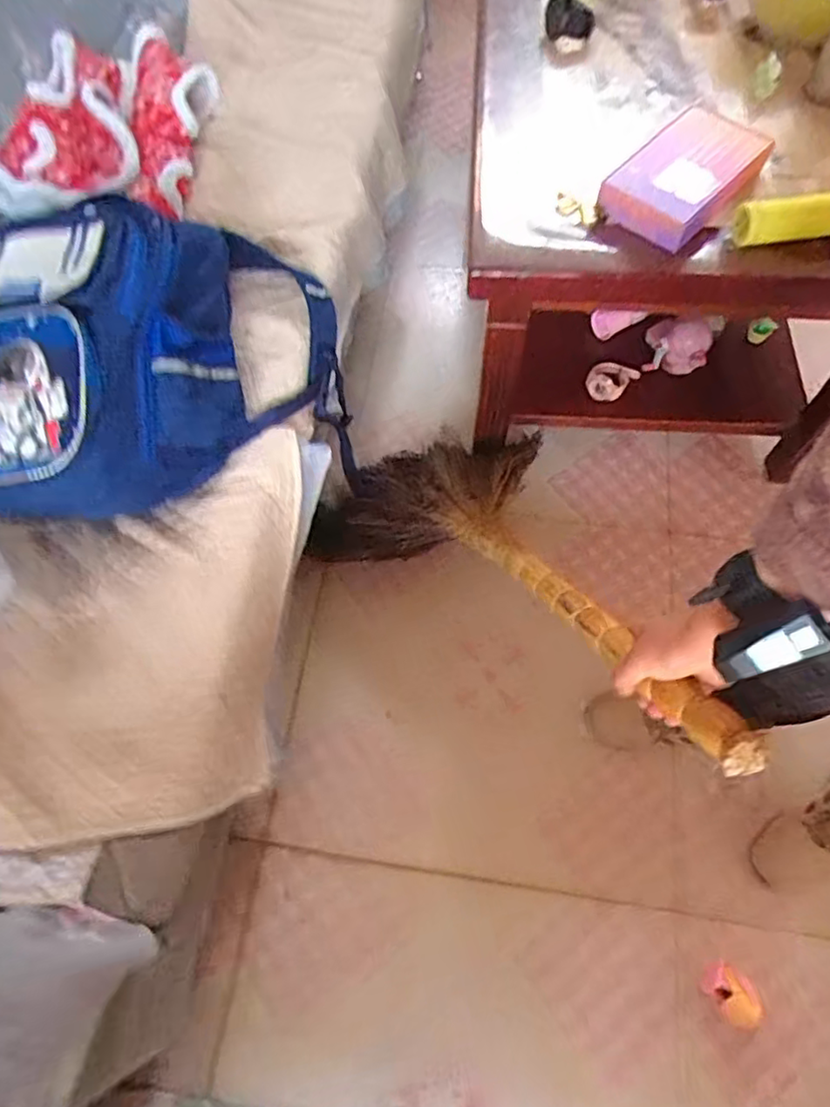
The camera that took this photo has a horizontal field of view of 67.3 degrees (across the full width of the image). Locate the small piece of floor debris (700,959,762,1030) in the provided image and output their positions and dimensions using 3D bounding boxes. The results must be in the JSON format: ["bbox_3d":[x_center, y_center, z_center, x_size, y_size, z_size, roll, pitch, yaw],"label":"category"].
[{"bbox_3d":[0.407,0.564,0.794,0.070,0.046,0.057,31,71,15],"label":"small piece of floor debris"}]

